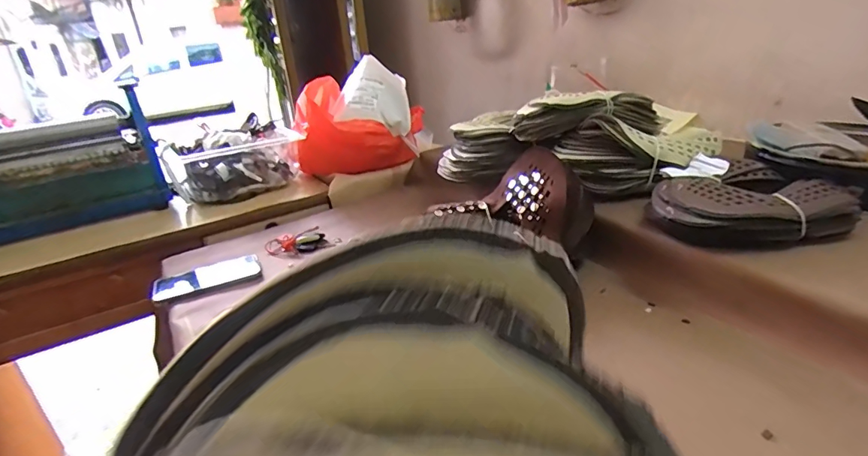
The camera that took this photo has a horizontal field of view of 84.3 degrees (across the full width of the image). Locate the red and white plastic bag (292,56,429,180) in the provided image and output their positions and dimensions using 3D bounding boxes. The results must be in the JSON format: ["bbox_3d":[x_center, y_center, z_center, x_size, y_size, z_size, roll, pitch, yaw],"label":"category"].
[{"bbox_3d":[-0.176,-0.271,1.182,0.309,0.208,0.257,-7,24,-3],"label":"red and white plastic bag"}]

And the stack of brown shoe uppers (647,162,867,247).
[{"bbox_3d":[0.428,-0.025,0.661,0.239,0.072,0.158,-13,25,-17],"label":"stack of brown shoe uppers"}]

